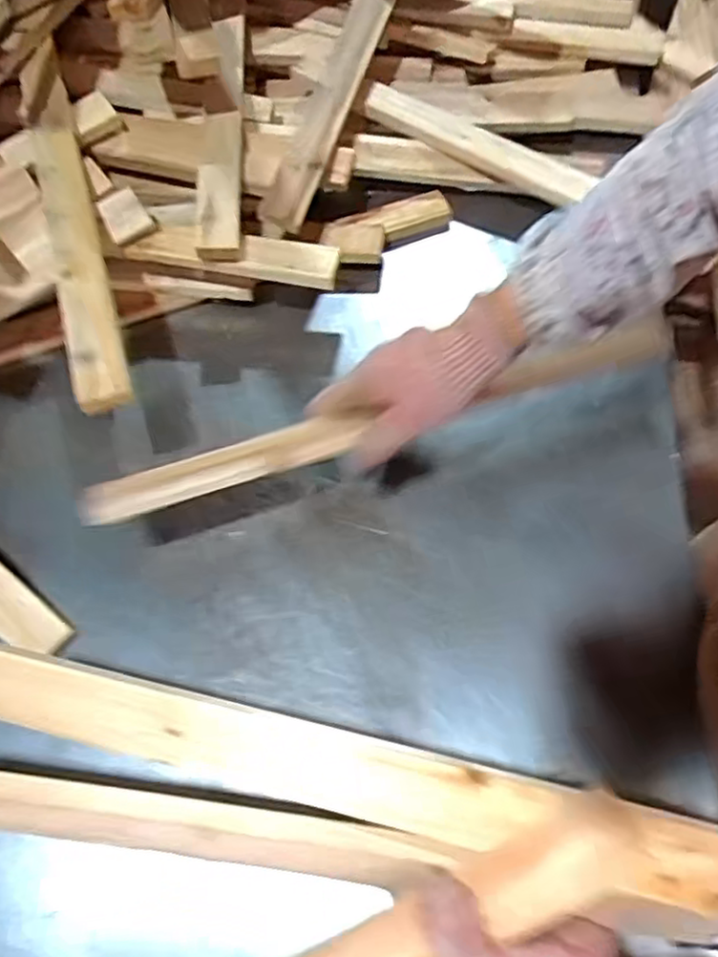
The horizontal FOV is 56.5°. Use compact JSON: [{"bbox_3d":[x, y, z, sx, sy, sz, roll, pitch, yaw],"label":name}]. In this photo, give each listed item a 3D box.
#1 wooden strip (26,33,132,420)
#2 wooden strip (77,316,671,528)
[{"bbox_3d":[-0.268,-0.245,0.616,0.044,0.029,0.449,-18,64,-5],"label":"wooden strip"},{"bbox_3d":[0.021,-0.050,0.524,0.471,0.019,0.042,-17,64,-6],"label":"wooden strip"}]

